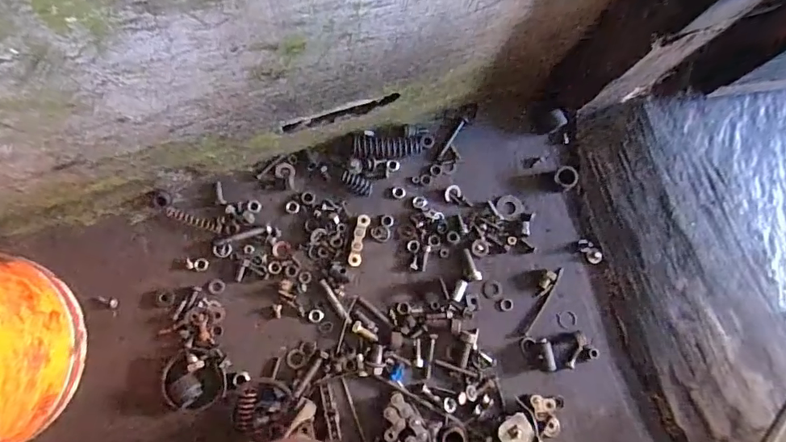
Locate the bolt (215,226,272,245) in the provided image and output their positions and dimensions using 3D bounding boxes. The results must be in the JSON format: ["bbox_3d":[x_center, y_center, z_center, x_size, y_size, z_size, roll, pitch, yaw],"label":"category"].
[{"bbox_3d":[-0.140,0.014,0.457,0.052,0.005,0.008,-12,83,-3],"label":"bolt"}]

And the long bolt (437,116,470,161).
[{"bbox_3d":[0.061,-0.083,0.491,0.007,0.004,0.052,33,83,3],"label":"long bolt"}]

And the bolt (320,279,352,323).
[{"bbox_3d":[-0.053,0.075,0.456,0.006,0.004,0.047,-34,84,-5],"label":"bolt"}]

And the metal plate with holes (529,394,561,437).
[{"bbox_3d":[0.141,0.179,0.449,0.022,0.012,0.037,-9,82,-2],"label":"metal plate with holes"}]

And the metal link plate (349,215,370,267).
[{"bbox_3d":[-0.032,0.018,0.464,0.012,0.007,0.050,12,82,1],"label":"metal link plate"}]

